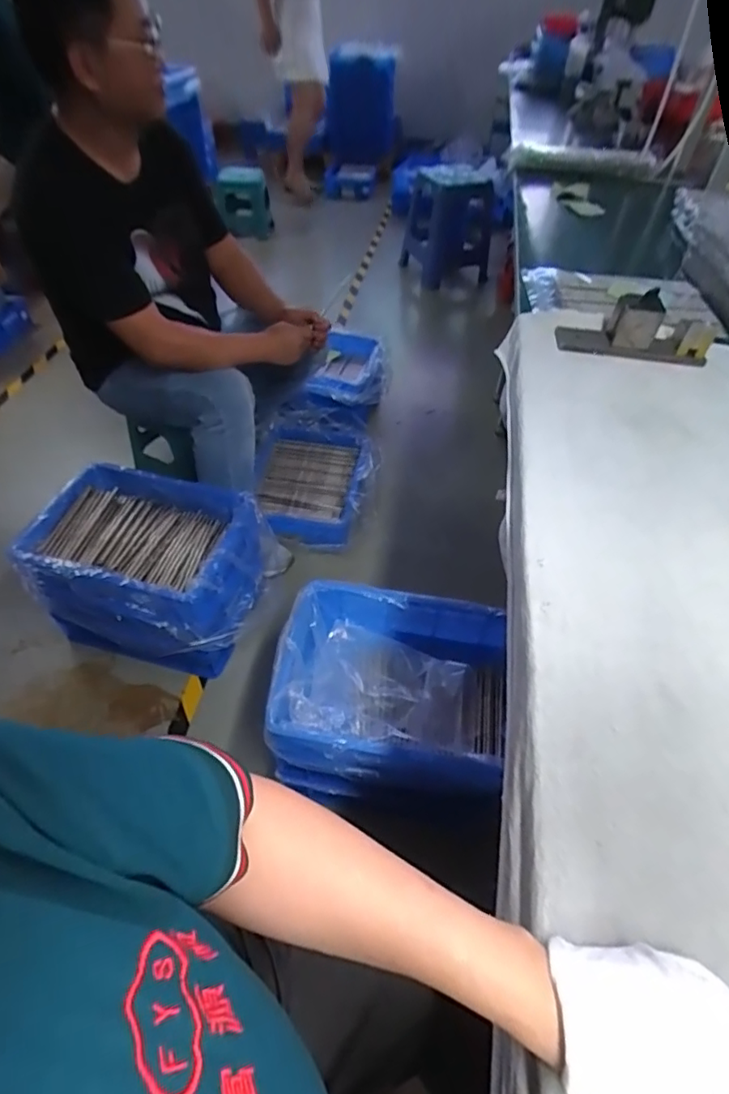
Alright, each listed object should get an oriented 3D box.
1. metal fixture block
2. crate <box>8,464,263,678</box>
[{"bbox_3d":[0.395,-0.326,0.810,0.210,0.078,0.071,8,49,5],"label":"metal fixture block"},{"bbox_3d":[-0.460,0.067,1.245,0.417,0.326,0.345,12,49,9],"label":"crate"}]

